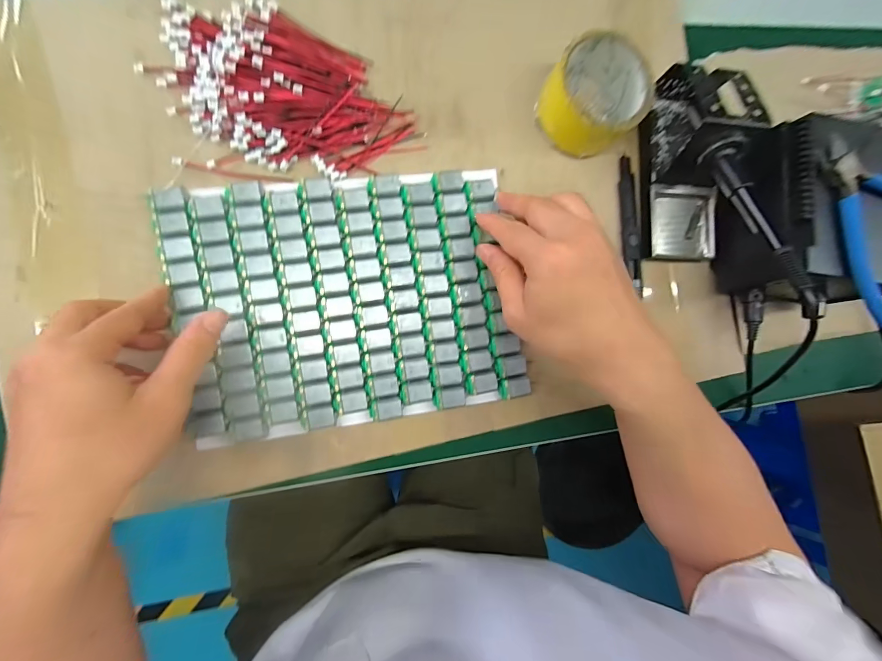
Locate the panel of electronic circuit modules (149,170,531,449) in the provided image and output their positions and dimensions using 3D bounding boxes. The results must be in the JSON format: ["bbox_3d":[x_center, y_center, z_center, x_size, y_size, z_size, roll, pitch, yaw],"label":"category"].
[{"bbox_3d":[-0.073,-0.025,0.311,0.263,0.012,0.200,-8,88,-9],"label":"panel of electronic circuit modules"}]

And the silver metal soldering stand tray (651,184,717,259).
[{"bbox_3d":[0.232,-0.106,0.364,0.069,0.015,0.068,1,87,-8],"label":"silver metal soldering stand tray"}]

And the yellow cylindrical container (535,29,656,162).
[{"bbox_3d":[0.135,-0.206,0.335,0.083,0.045,0.085,1,86,-12],"label":"yellow cylindrical container"}]

